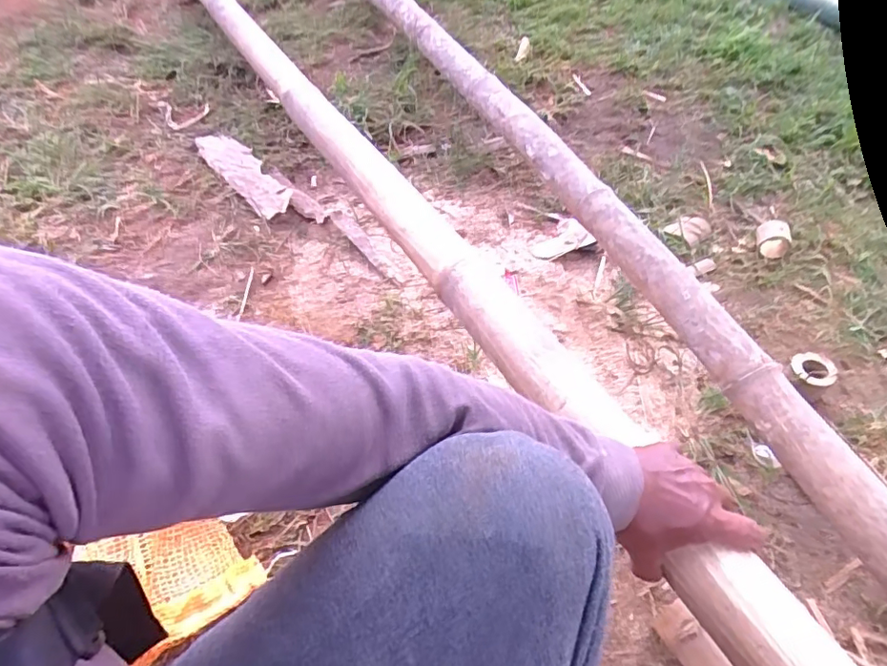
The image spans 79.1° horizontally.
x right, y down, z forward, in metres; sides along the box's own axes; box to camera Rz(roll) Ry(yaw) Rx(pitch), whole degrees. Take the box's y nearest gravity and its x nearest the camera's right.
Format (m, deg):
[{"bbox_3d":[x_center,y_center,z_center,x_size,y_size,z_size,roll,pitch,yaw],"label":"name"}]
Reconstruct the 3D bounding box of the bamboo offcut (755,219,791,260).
[{"bbox_3d":[0.664,-0.189,1.074,0.064,0.049,0.068,4,49,4],"label":"bamboo offcut"}]

